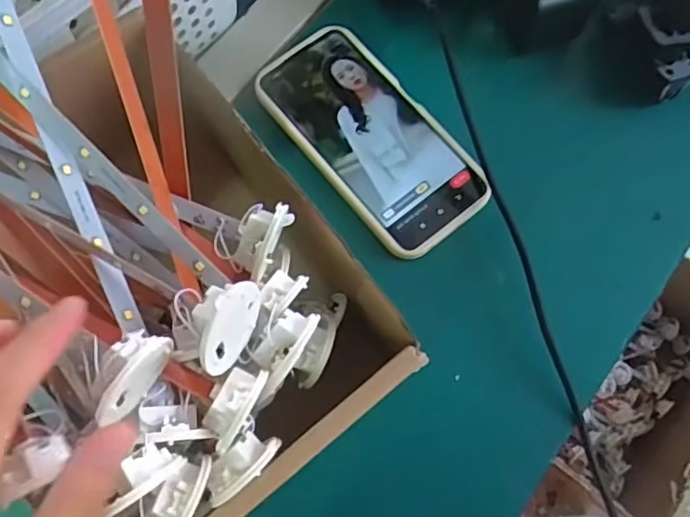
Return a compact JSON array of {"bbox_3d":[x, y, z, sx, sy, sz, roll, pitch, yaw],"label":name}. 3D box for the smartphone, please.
[{"bbox_3d":[0.016,-0.082,0.394,0.078,0.009,0.167,-38,77,-11],"label":"smartphone"}]

